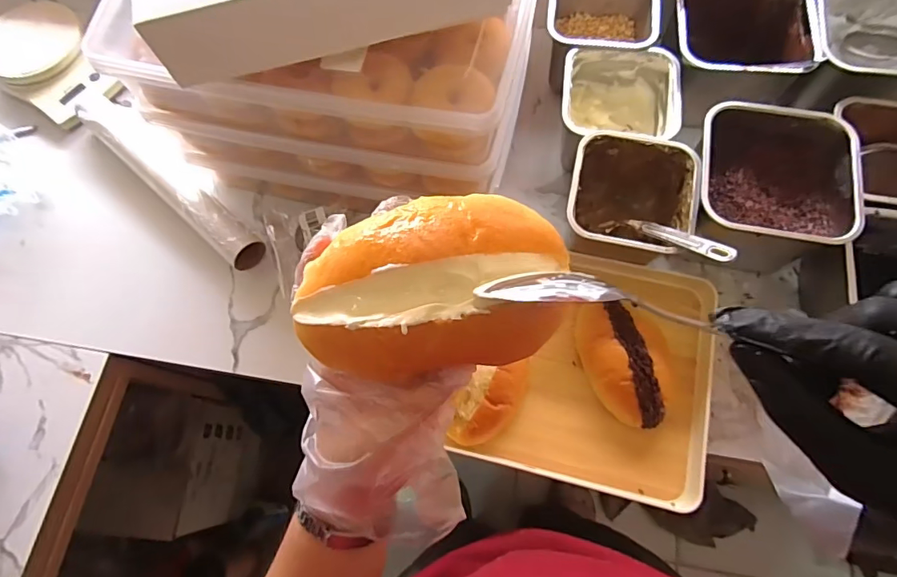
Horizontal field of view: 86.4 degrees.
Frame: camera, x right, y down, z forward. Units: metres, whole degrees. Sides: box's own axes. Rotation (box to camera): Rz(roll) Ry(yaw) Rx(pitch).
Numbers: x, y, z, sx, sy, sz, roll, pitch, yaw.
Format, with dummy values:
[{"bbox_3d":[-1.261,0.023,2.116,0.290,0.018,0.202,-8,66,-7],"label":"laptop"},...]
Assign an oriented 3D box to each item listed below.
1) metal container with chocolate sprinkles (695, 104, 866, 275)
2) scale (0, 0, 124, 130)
[{"bbox_3d":[0.314,-0.101,0.494,0.139,0.106,0.143,0,70,1],"label":"metal container with chocolate sprinkles"},{"bbox_3d":[-0.537,-0.304,0.639,0.129,0.039,0.210,-41,74,-13],"label":"scale"}]

